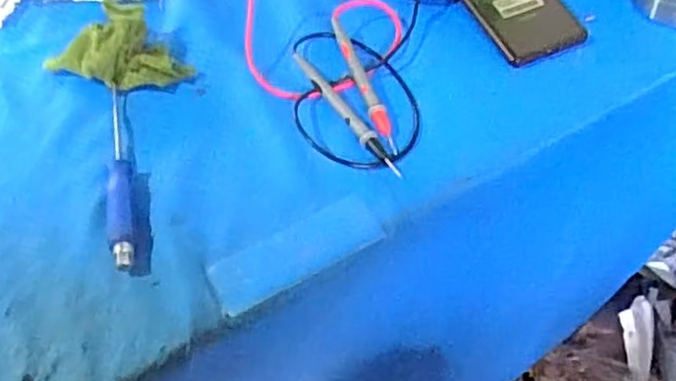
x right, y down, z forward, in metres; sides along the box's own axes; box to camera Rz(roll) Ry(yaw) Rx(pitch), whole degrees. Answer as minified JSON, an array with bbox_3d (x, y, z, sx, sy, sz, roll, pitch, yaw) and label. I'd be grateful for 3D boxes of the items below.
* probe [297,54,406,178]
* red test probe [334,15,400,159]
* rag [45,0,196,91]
[{"bbox_3d":[0.004,-0.061,0.514,0.012,0.014,0.141,-27,53,-17],"label":"probe"},{"bbox_3d":[0.020,-0.087,0.535,0.015,0.017,0.148,-14,50,-6],"label":"red test probe"},{"bbox_3d":[-0.186,-0.114,0.562,0.085,0.042,0.107,-38,56,-24],"label":"rag"}]

